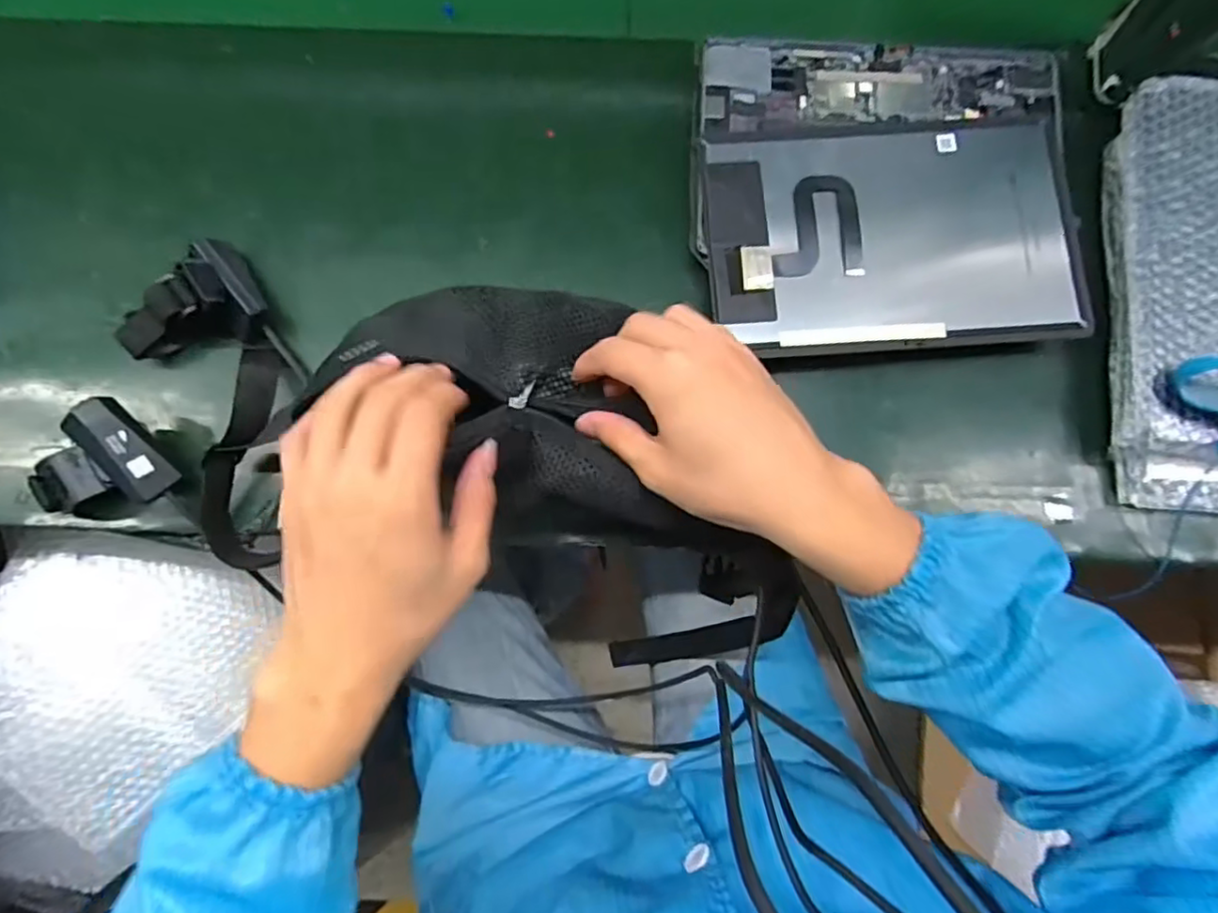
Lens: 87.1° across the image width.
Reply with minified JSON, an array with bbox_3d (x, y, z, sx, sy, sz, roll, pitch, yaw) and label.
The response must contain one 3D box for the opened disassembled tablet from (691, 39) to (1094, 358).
[{"bbox_3d":[0.186,-0.182,0.438,0.249,0.015,0.222,0,80,1],"label":"opened disassembled tablet"}]

